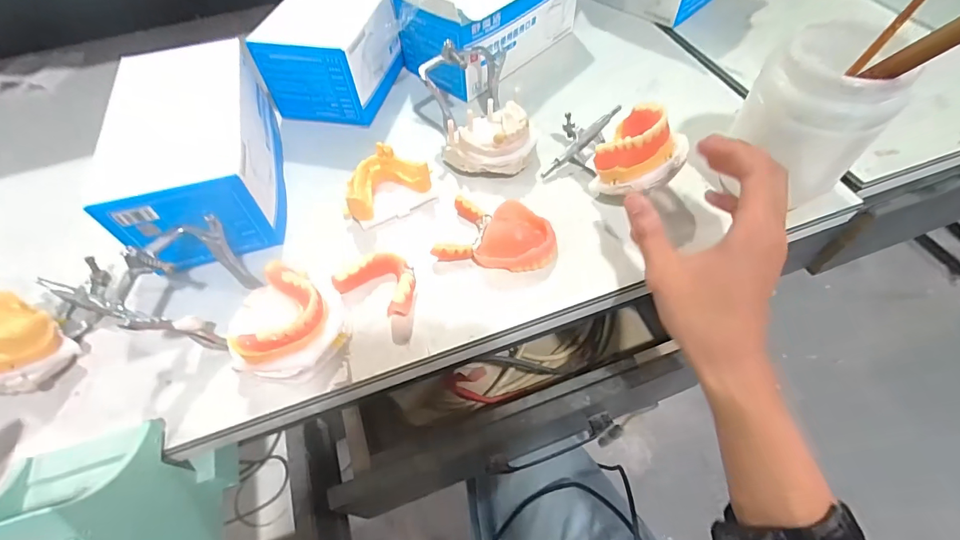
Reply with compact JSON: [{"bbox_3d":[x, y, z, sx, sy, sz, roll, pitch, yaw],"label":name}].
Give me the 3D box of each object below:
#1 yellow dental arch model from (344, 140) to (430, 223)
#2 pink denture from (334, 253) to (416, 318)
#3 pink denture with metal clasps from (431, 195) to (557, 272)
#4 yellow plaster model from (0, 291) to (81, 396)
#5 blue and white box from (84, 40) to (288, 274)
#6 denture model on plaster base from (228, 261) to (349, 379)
[{"bbox_3d":[-0.084,-0.077,0.374,0.076,0.035,0.044,-28,59,-16],"label":"yellow dental arch model"},{"bbox_3d":[-0.072,0.010,0.328,0.059,0.019,0.044,23,60,17],"label":"pink denture"},{"bbox_3d":[0.014,-0.029,0.350,0.090,0.018,0.059,5,56,6],"label":"pink denture with metal clasps"},{"bbox_3d":[-0.315,0.050,0.285,0.056,0.046,0.061,12,57,10],"label":"yellow plaster model"},{"bbox_3d":[-0.233,-0.097,0.363,0.113,0.071,0.194,-19,57,-10],"label":"blue and white box"},{"bbox_3d":[-0.138,0.036,0.300,0.077,0.044,0.072,-1,56,2],"label":"denture model on plaster base"}]

